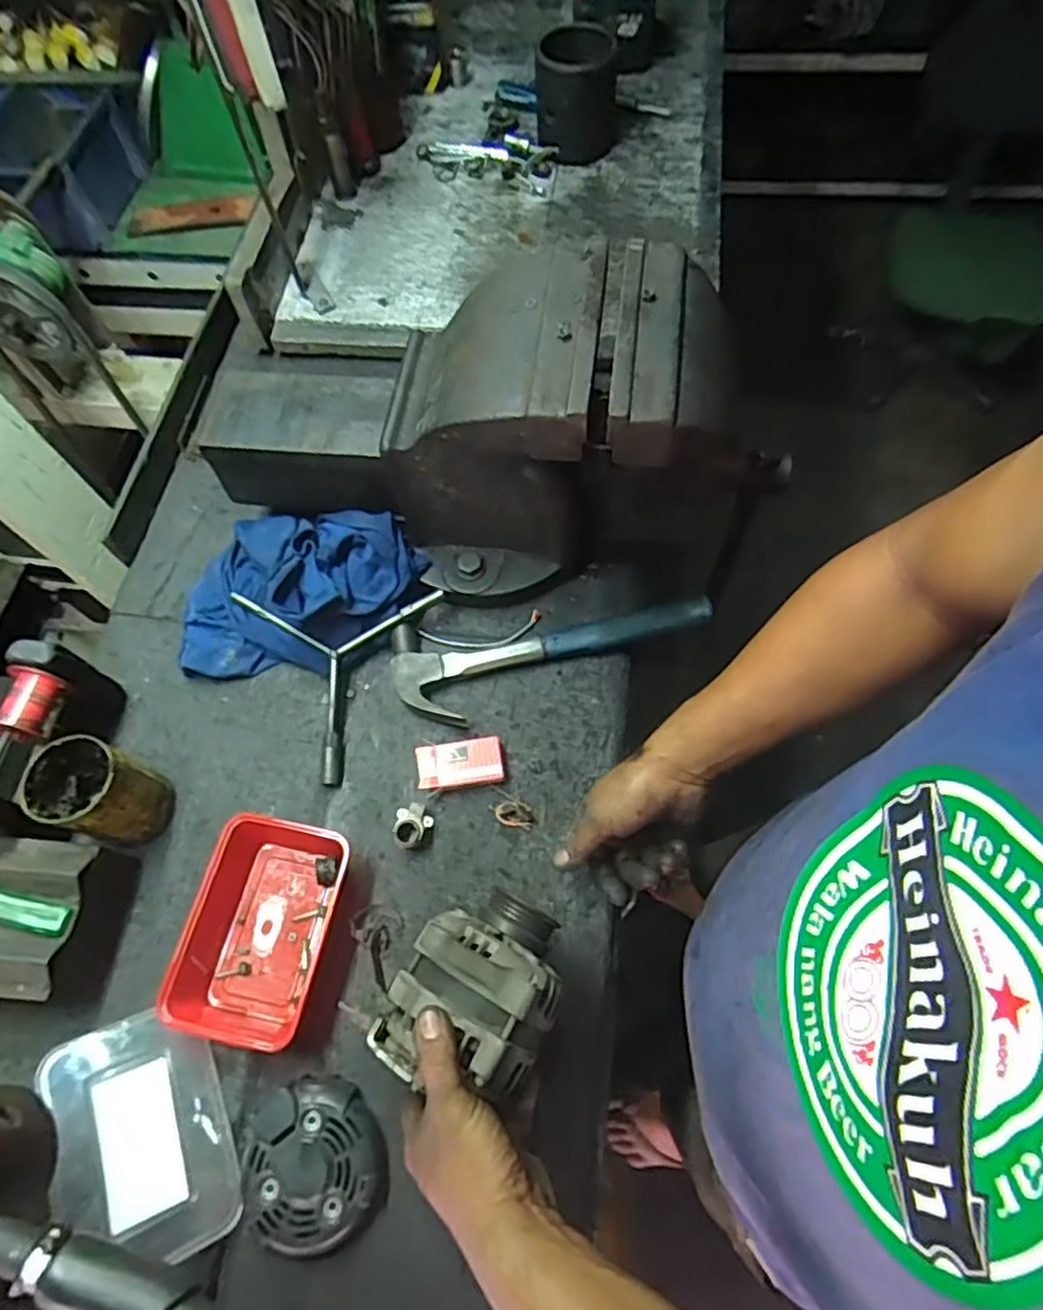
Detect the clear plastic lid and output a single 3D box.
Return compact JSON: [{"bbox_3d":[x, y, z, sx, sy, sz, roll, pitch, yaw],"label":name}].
[{"bbox_3d":[-0.294,0.373,0.538,0.117,0.027,0.172,-9,58,-35],"label":"clear plastic lid"}]

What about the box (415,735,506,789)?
[{"bbox_3d":[-0.058,0.108,0.678,0.081,0.027,0.046,-9,65,-1],"label":"box"}]

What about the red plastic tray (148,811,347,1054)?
[{"bbox_3d":[-0.229,0.237,0.610,0.126,0.062,0.174,10,66,8],"label":"red plastic tray"}]

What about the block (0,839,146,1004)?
[{"bbox_3d":[-0.418,0.228,0.599,0.114,0.101,0.124,2,65,5],"label":"block"}]

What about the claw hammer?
[{"bbox_3d":[0.031,0.005,0.710,0.332,0.026,0.104,-7,65,0],"label":"claw hammer"}]

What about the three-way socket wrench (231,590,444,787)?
[{"bbox_3d":[-0.226,0.000,0.731,0.206,0.044,0.203,25,69,14],"label":"three-way socket wrench"}]

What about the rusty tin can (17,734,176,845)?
[{"bbox_3d":[-0.377,0.125,0.630,0.072,0.114,0.074,-1,65,3],"label":"rusty tin can"}]

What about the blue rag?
[{"bbox_3d":[-0.234,-0.065,0.729,0.236,0.100,0.184,7,65,7],"label":"blue rag"}]

